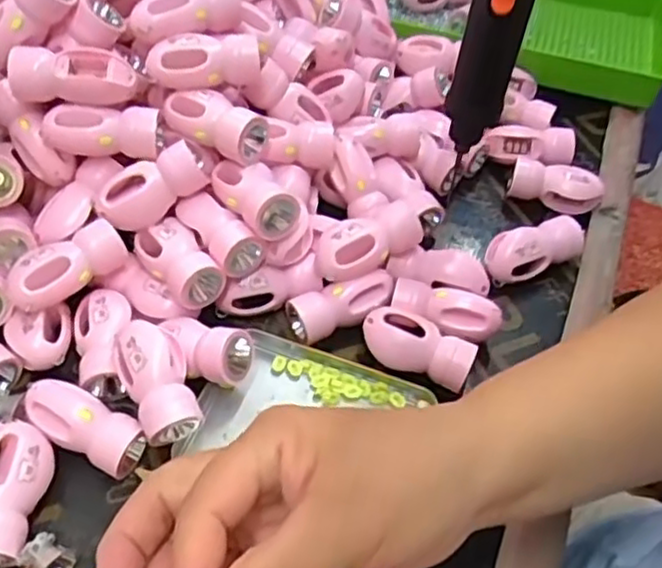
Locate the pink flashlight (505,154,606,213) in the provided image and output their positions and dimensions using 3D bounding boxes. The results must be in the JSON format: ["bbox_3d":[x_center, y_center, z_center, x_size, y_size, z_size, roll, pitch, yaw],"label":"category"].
[{"bbox_3d":[0.165,-0.073,0.520,0.065,0.028,0.027,16,51,7],"label":"pink flashlight"}]

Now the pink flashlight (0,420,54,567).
[{"bbox_3d":[-0.159,0.105,0.349,0.034,0.029,0.067,8,51,1],"label":"pink flashlight"}]

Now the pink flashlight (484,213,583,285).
[{"bbox_3d":[0.138,-0.023,0.477,0.073,0.029,0.030,-13,53,-16],"label":"pink flashlight"}]

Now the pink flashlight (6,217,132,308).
[{"bbox_3d":[-0.149,-0.007,0.402,0.027,0.029,0.067,38,57,23],"label":"pink flashlight"}]

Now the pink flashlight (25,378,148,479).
[{"bbox_3d":[-0.129,0.077,0.373,0.063,0.032,0.027,25,53,14],"label":"pink flashlight"}]

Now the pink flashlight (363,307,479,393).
[{"bbox_3d":[0.051,0.039,0.419,0.065,0.027,0.034,28,54,16],"label":"pink flashlight"}]

